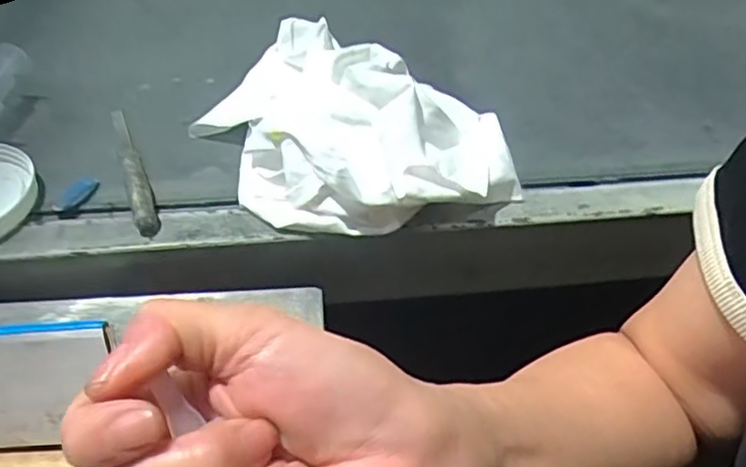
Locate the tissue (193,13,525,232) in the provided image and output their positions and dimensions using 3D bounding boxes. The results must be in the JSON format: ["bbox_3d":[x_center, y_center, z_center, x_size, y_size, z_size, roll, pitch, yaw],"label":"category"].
[{"bbox_3d":[-0.025,-0.096,0.527,0.203,0.072,0.265,-26,49,-28],"label":"tissue"}]

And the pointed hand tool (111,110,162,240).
[{"bbox_3d":[-0.194,-0.056,0.523,0.018,0.016,0.172,-14,45,-18],"label":"pointed hand tool"}]

